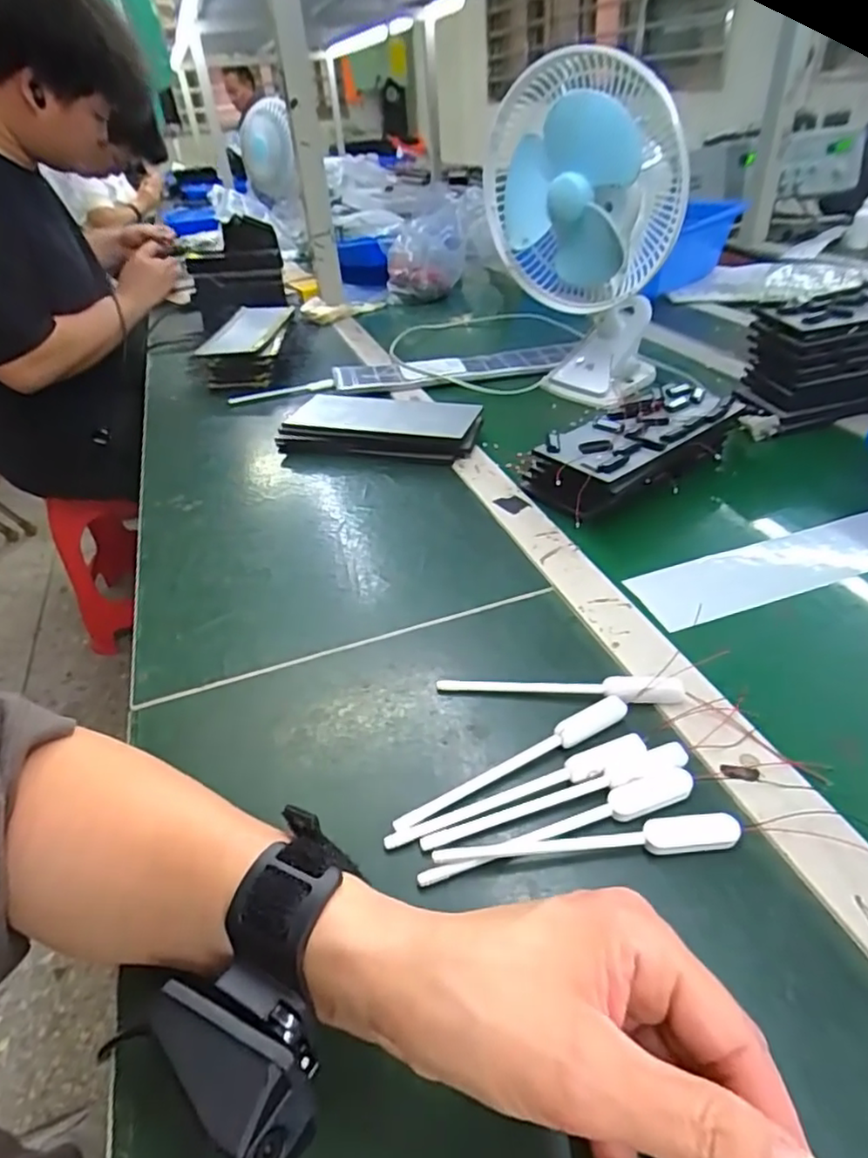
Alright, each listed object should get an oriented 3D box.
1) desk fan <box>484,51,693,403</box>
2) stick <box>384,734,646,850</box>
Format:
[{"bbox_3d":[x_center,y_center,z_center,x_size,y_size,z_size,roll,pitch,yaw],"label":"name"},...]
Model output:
[{"bbox_3d":[0.155,-0.359,0.673,0.186,0.308,0.149,4,39,11],"label":"desk fan"},{"bbox_3d":[0.044,0.108,0.321,0.143,0.008,0.015,-14,39,-11],"label":"stick"}]

